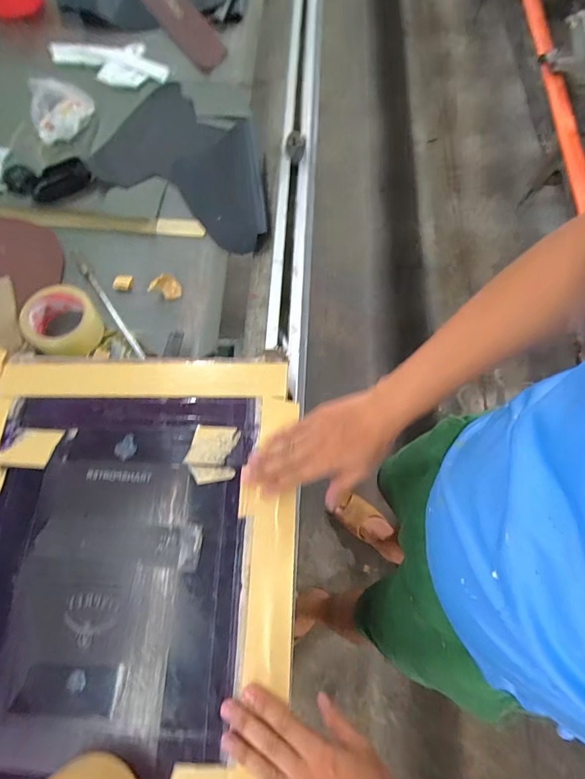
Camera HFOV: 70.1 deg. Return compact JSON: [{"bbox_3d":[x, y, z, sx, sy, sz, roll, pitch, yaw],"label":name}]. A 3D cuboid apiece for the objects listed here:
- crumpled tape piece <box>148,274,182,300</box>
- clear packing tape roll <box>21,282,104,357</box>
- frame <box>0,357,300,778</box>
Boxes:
[{"bbox_3d":[-0.200,-0.164,0.664,0.041,0.026,0.035,23,69,6],"label":"crumpled tape piece"},{"bbox_3d":[-0.336,-0.096,0.609,0.098,0.058,0.098,1,68,-3],"label":"clear packing tape roll"},{"bbox_3d":[-0.201,0.207,0.461,0.396,0.023,0.531,2,67,3],"label":"frame"}]

